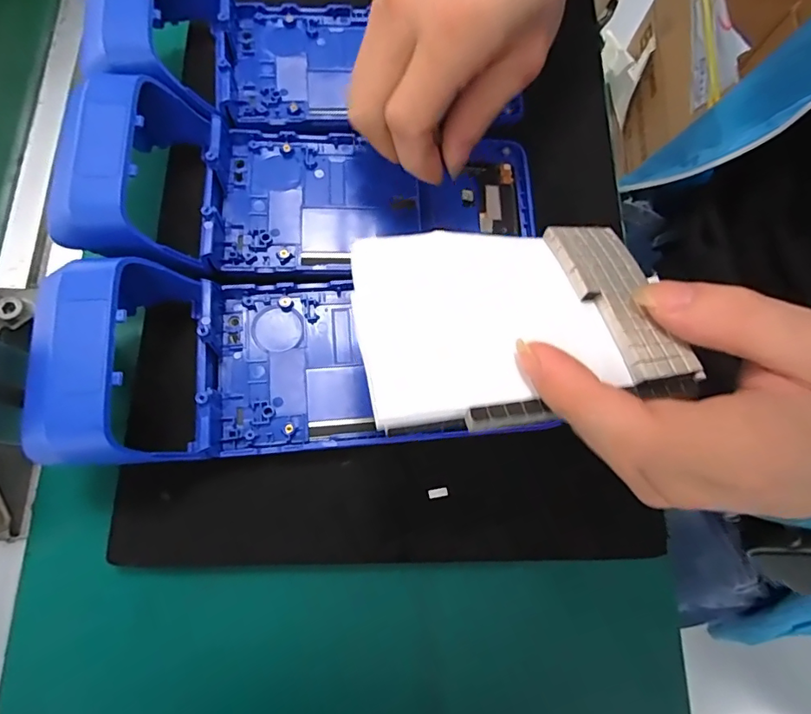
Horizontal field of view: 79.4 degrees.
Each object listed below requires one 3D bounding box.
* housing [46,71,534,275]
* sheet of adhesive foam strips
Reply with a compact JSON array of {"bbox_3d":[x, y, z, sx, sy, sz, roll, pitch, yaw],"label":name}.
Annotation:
[{"bbox_3d":[-0.055,-0.086,0.248,0.202,0.046,0.092,-3,76,-18],"label":"housing"},{"bbox_3d":[0.039,-0.015,0.176,0.111,0.009,0.079,-8,60,-9],"label":"sheet of adhesive foam strips"}]

